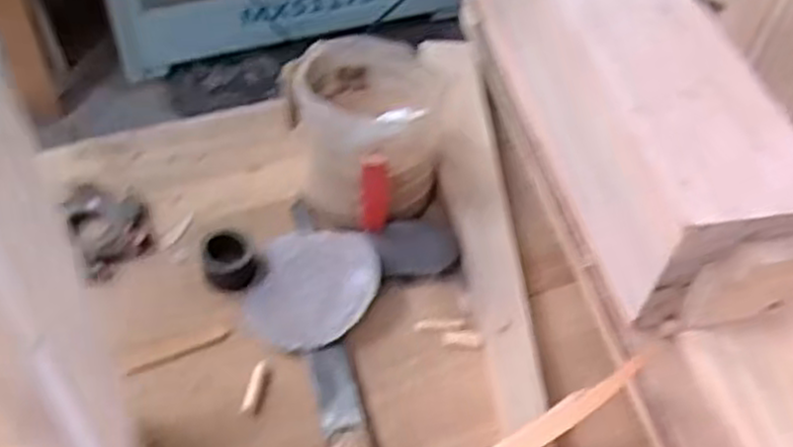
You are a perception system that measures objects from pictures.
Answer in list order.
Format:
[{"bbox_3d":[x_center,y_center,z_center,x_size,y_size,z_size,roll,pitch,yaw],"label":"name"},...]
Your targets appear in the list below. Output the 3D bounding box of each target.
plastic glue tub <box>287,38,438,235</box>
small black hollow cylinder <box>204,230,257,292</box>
[{"bbox_3d":[-0.028,-0.074,0.687,0.135,0.125,0.120,10,49,1],"label":"plastic glue tub"},{"bbox_3d":[-0.142,0.032,0.664,0.048,0.036,0.043,-6,51,-12],"label":"small black hollow cylinder"}]

